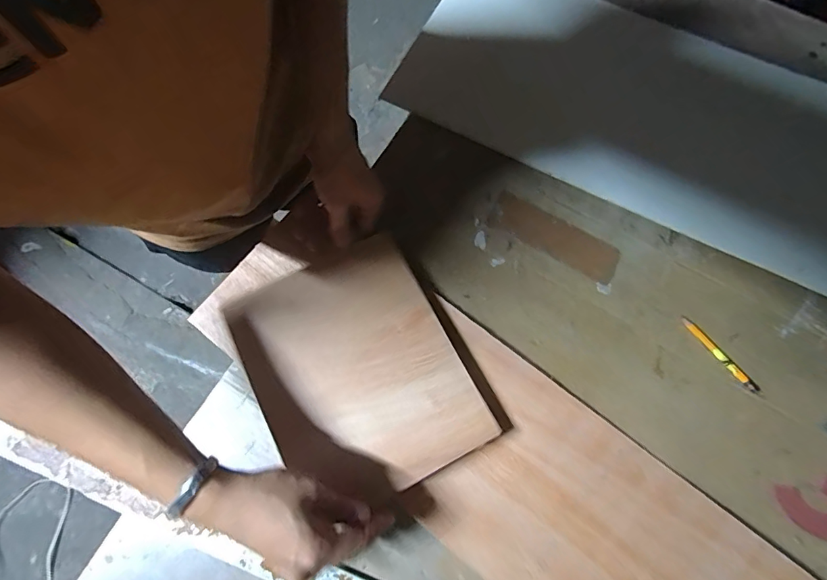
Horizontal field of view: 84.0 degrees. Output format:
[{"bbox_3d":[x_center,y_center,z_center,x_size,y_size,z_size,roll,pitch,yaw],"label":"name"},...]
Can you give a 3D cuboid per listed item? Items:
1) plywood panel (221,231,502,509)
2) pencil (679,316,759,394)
[{"bbox_3d":[-0.060,0.081,0.475,0.198,0.013,0.247,-28,76,-7],"label":"plywood panel"},{"bbox_3d":[0.336,0.071,0.506,0.010,0.005,0.105,-38,77,-10],"label":"pencil"}]

